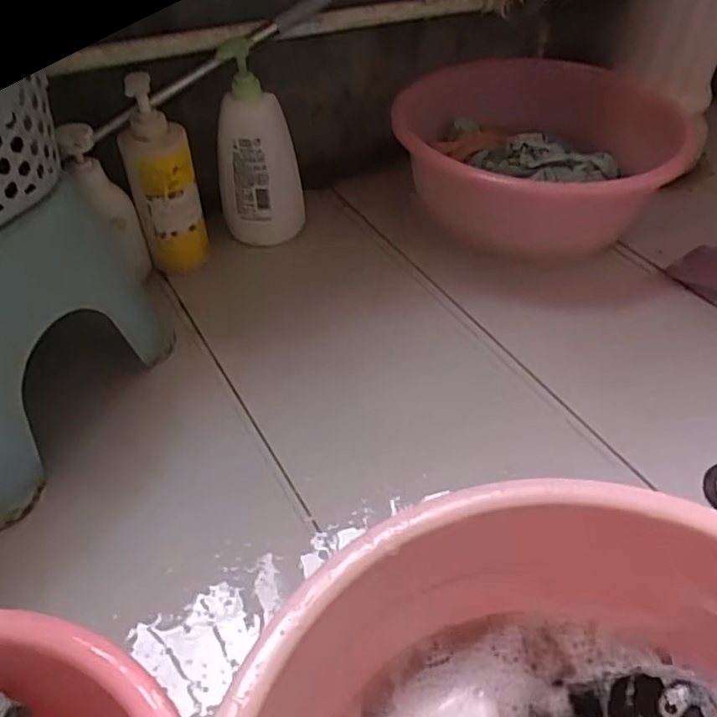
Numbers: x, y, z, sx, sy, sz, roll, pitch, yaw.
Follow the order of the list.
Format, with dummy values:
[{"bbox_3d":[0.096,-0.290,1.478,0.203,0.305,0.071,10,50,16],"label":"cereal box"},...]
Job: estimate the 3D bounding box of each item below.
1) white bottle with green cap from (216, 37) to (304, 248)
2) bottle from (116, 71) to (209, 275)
[{"bbox_3d":[-0.136,-0.274,0.869,0.075,0.270,0.098,26,49,37],"label":"white bottle with green cap"},{"bbox_3d":[-0.241,-0.222,0.810,0.081,0.233,0.057,-21,50,-22],"label":"bottle"}]

